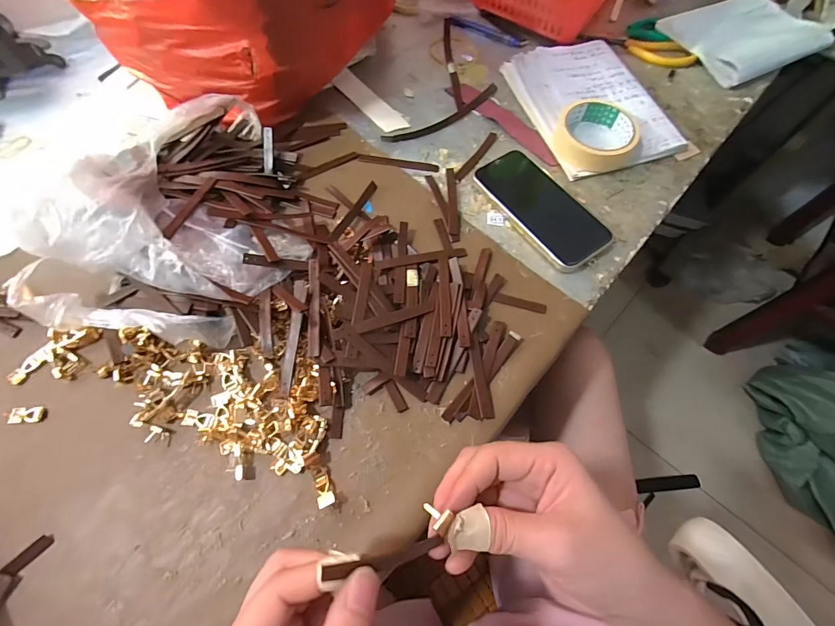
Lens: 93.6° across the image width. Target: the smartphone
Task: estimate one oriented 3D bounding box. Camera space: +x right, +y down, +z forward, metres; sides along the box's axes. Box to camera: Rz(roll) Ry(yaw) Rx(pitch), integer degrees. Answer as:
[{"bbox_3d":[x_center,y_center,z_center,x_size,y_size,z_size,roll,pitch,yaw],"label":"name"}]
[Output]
[{"bbox_3d":[0.132,-0.116,0.431,0.071,0.014,0.158,-34,70,-16],"label":"smartphone"}]

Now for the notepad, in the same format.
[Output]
[{"bbox_3d":[0.219,-0.276,0.509,0.159,0.017,0.223,-17,66,-10],"label":"notepad"}]

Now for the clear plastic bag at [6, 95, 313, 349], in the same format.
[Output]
[{"bbox_3d":[-0.207,-0.111,0.362,0.192,0.113,0.271,0,65,-2],"label":"clear plastic bag"}]

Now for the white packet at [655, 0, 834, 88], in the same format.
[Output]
[{"bbox_3d":[0.477,-0.410,0.575,0.190,0.029,0.158,-23,67,-12],"label":"white packet"}]

